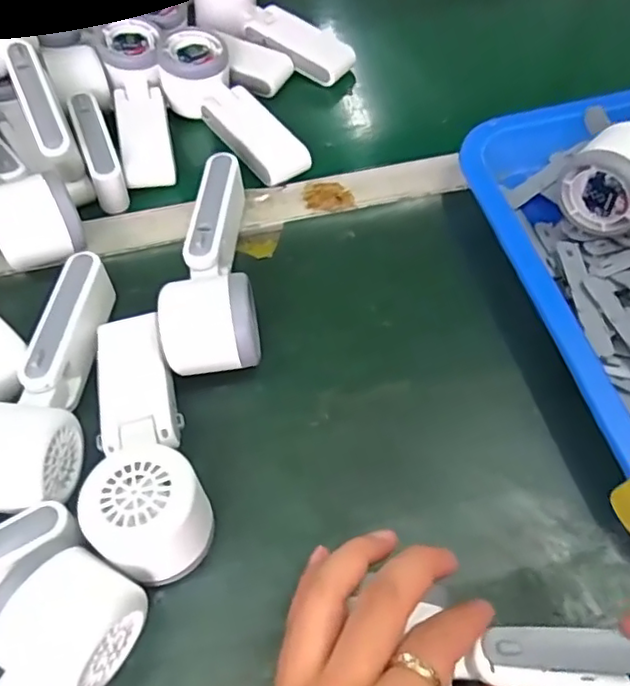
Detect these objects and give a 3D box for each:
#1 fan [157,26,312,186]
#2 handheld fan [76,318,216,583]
[{"bbox_3d":[-0.070,-0.192,0.495,0.056,0.048,0.162,-30,60,-16],"label":"fan"},{"bbox_3d":[-0.098,0.051,0.336,0.054,0.044,0.149,-18,57,-9],"label":"handheld fan"}]

